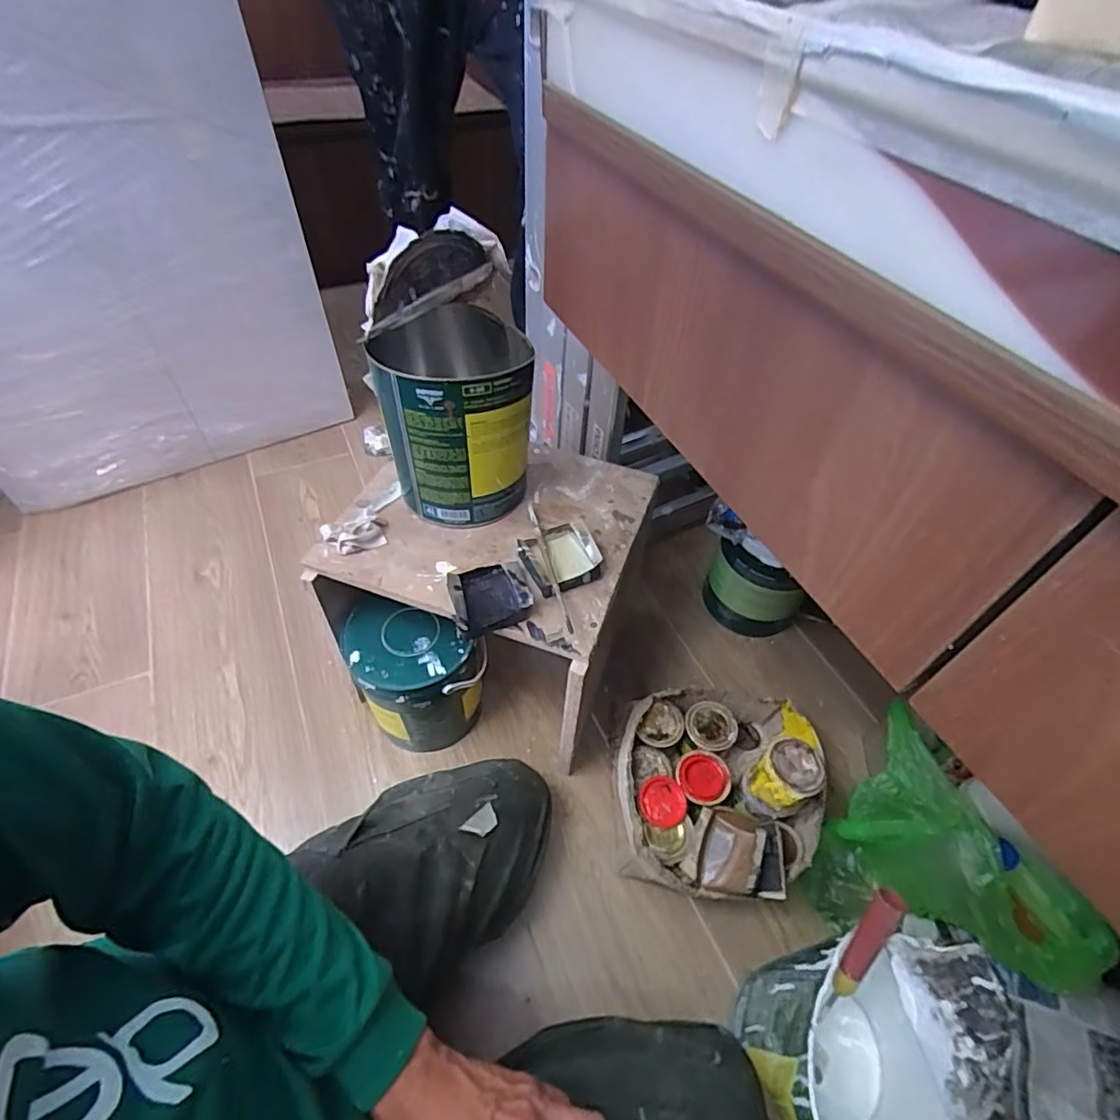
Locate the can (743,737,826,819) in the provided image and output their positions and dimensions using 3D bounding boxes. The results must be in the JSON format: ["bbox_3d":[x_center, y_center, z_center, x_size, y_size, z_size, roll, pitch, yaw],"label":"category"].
[{"bbox_3d":[0.276,0.271,0.723,0.075,0.081,0.071,-26,57,-23],"label":"can"}]

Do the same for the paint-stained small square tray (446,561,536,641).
[{"bbox_3d":[-0.075,0.039,0.632,0.085,0.025,0.080,-14,53,-14],"label":"paint-stained small square tray"}]

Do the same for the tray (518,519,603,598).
[{"bbox_3d":[0.000,-0.005,0.667,0.083,0.030,0.080,-20,54,-18],"label":"tray"}]

